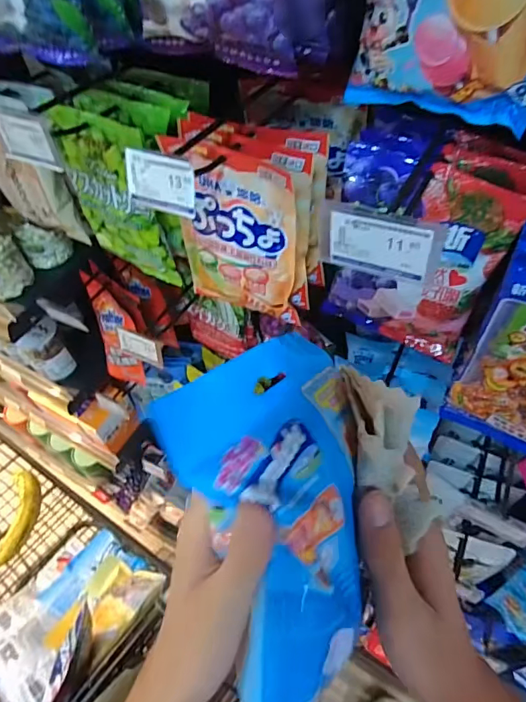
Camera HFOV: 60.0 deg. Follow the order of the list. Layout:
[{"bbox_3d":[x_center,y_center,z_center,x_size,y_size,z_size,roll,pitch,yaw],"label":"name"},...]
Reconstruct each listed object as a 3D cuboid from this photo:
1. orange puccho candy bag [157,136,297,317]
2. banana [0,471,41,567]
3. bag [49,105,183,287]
[{"bbox_3d":[-0.031,-0.119,0.482,0.145,0.184,0.028,22,58,20],"label":"orange puccho candy bag"},{"bbox_3d":[-0.489,0.337,0.922,0.053,0.048,0.175,-2,53,3],"label":"banana"},{"bbox_3d":[-0.170,-0.171,0.528,0.119,0.192,0.026,22,58,20],"label":"bag"}]

